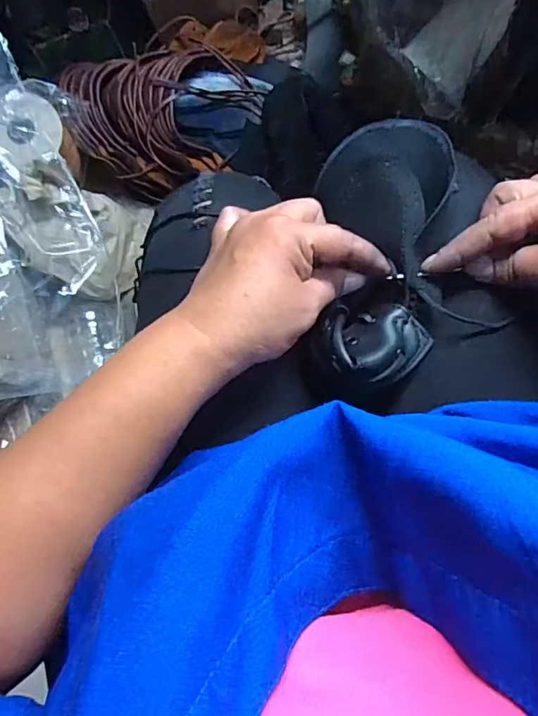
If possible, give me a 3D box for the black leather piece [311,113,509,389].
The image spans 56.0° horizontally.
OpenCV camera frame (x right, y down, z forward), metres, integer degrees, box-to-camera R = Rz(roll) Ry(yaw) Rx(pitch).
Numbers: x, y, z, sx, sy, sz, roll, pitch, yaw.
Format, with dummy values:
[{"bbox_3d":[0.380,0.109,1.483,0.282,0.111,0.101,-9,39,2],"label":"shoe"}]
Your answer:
[{"bbox_3d":[0.076,-0.066,0.314,0.094,0.044,0.166,3,81,5],"label":"black leather piece"}]

